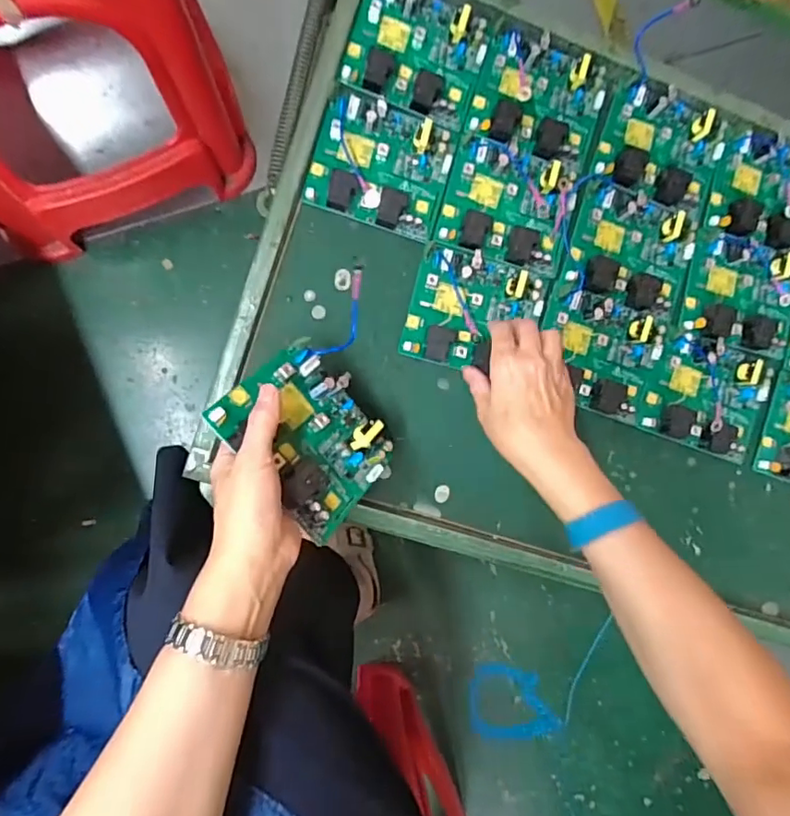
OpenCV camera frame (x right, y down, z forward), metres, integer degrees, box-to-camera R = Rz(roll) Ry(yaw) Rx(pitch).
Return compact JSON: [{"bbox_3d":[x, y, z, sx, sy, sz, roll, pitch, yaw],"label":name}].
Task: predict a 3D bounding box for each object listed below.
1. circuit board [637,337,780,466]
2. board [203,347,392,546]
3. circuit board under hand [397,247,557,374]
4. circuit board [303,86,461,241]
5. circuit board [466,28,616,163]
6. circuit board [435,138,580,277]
[{"bbox_3d":[0.335,-0.014,0.561,0.135,0.026,0.114,18,88,-7],"label":"circuit board"},{"bbox_3d":[-0.062,0.021,0.422,0.130,0.025,0.117,53,47,-9],"label":"board"},{"bbox_3d":[0.084,-0.095,0.531,0.134,0.024,0.116,15,89,-7],"label":"circuit board under hand"},{"bbox_3d":[-0.011,-0.236,0.517,0.128,0.022,0.114,16,89,-7],"label":"circuit board"},{"bbox_3d":[0.151,-0.314,0.542,0.133,0.028,0.116,12,89,-7],"label":"circuit board"},{"bbox_3d":[0.116,-0.205,0.533,0.124,0.022,0.118,16,89,-7],"label":"circuit board"}]

